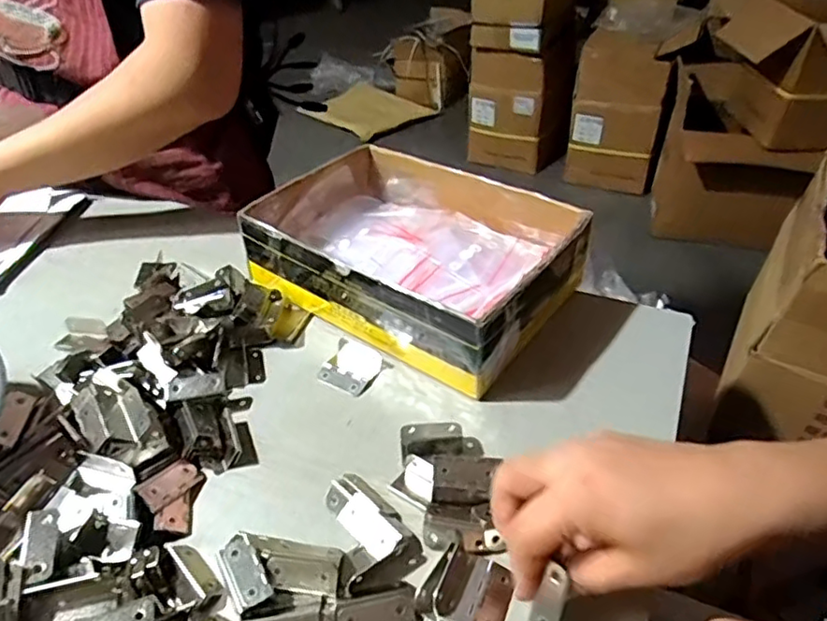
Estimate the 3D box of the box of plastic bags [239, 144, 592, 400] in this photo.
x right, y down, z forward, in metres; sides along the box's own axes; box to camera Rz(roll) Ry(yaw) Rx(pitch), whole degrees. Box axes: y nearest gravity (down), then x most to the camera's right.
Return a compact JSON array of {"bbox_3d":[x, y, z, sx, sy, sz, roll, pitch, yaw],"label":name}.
[{"bbox_3d":[0.001,-0.054,0.532,0.251,0.069,0.175,24,46,28],"label":"box of plastic bags"}]

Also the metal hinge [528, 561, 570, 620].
[{"bbox_3d":[0.068,0.147,0.308,0.014,0.038,0.005,19,19,23],"label":"metal hinge"}]

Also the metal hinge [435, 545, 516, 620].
[{"bbox_3d":[0.034,0.154,0.337,0.038,0.007,0.041,16,42,20],"label":"metal hinge"}]

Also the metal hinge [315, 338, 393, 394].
[{"bbox_3d":[-0.047,0.043,0.480,0.044,0.008,0.046,24,46,28],"label":"metal hinge"}]

